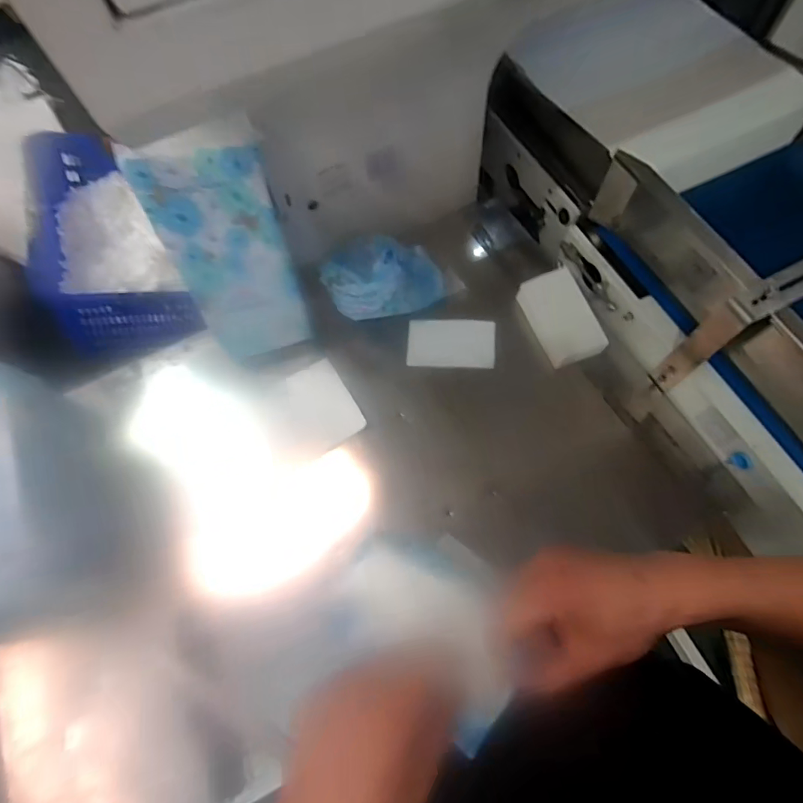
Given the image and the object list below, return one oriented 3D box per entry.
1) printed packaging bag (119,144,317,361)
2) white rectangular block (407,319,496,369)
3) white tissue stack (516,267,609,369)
[{"bbox_3d":[-0.239,-0.199,0.661,0.154,0.308,0.025,-15,45,-7],"label":"printed packaging bag"},{"bbox_3d":[0.090,-0.107,0.832,0.155,0.014,0.094,4,66,5],"label":"white rectangular block"},{"bbox_3d":[0.276,-0.145,0.788,0.090,0.060,0.163,-19,66,-5],"label":"white tissue stack"}]

